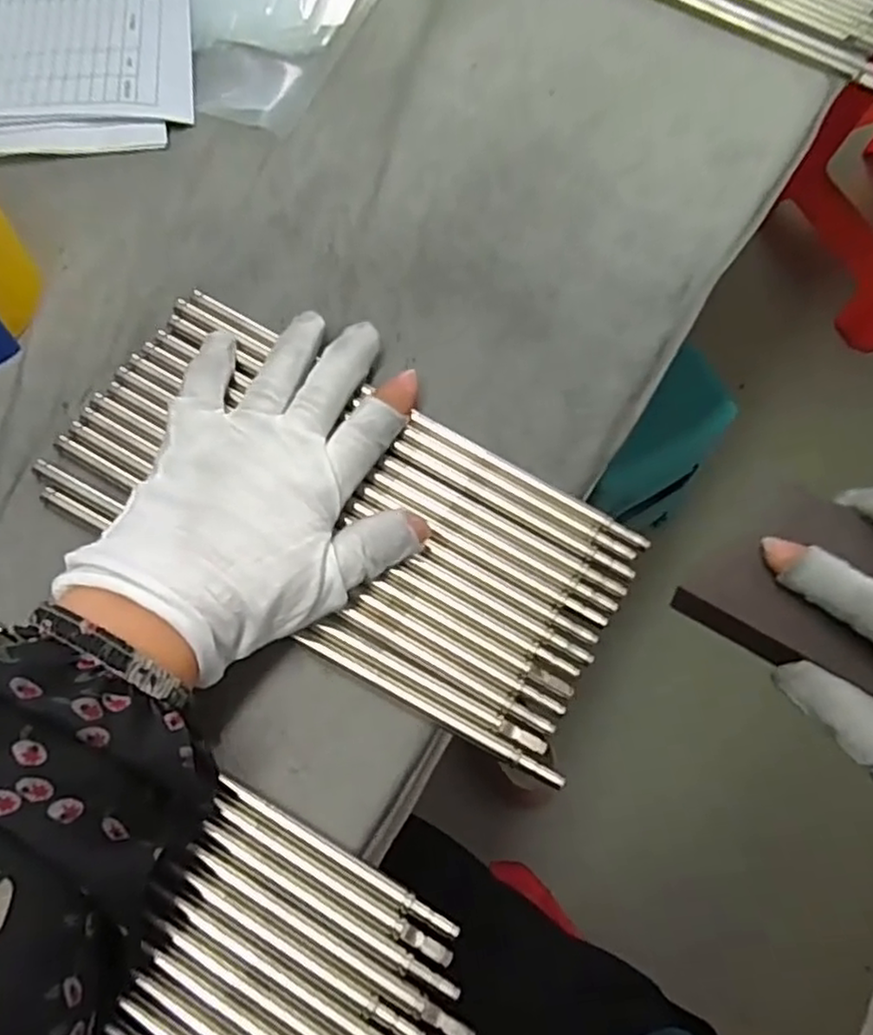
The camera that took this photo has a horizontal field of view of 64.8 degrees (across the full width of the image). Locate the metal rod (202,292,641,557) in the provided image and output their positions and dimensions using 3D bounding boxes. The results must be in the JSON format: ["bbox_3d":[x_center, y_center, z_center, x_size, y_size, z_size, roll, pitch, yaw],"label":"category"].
[{"bbox_3d":[-0.013,-0.048,0.311,0.239,0.006,0.010,30,71,9],"label":"metal rod"}]

